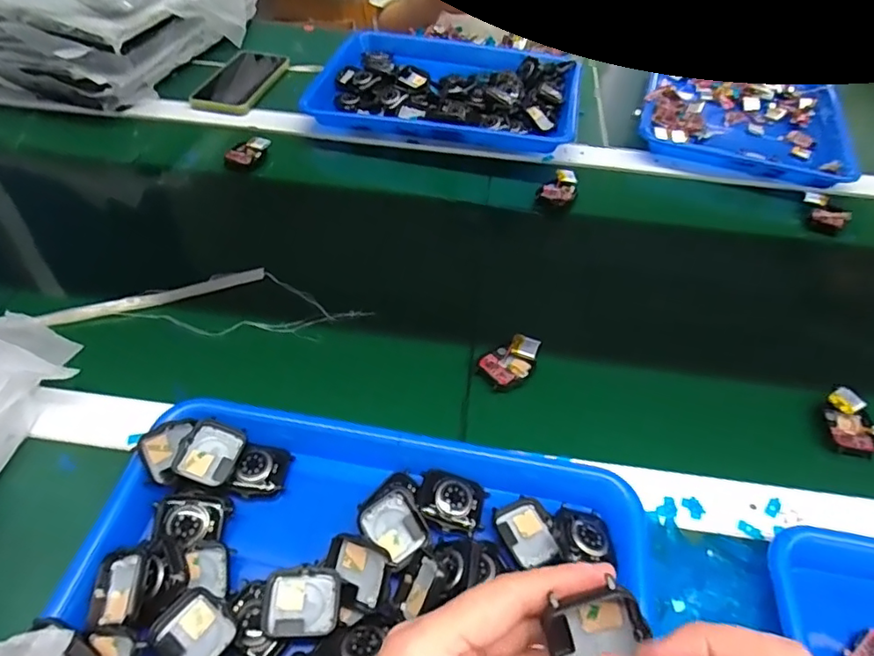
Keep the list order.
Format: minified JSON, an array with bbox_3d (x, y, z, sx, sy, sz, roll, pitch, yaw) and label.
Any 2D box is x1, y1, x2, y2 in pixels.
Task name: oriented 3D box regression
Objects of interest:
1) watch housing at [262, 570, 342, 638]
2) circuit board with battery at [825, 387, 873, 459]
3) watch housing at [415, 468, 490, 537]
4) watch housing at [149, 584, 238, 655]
[{"bbox_3d":[-0.078,0.159,0.322,0.042,0.007,0.035,0,50,-2],"label":"watch housing"},{"bbox_3d":[0.328,0.071,0.438,0.035,0.010,0.056,9,51,5],"label":"circuit board with battery"},{"bbox_3d":[0.009,0.115,0.367,0.044,0.011,0.034,13,51,9],"label":"watch housing"},{"bbox_3d":[-0.134,0.169,0.307,0.042,0.009,0.037,27,55,19],"label":"watch housing"}]

